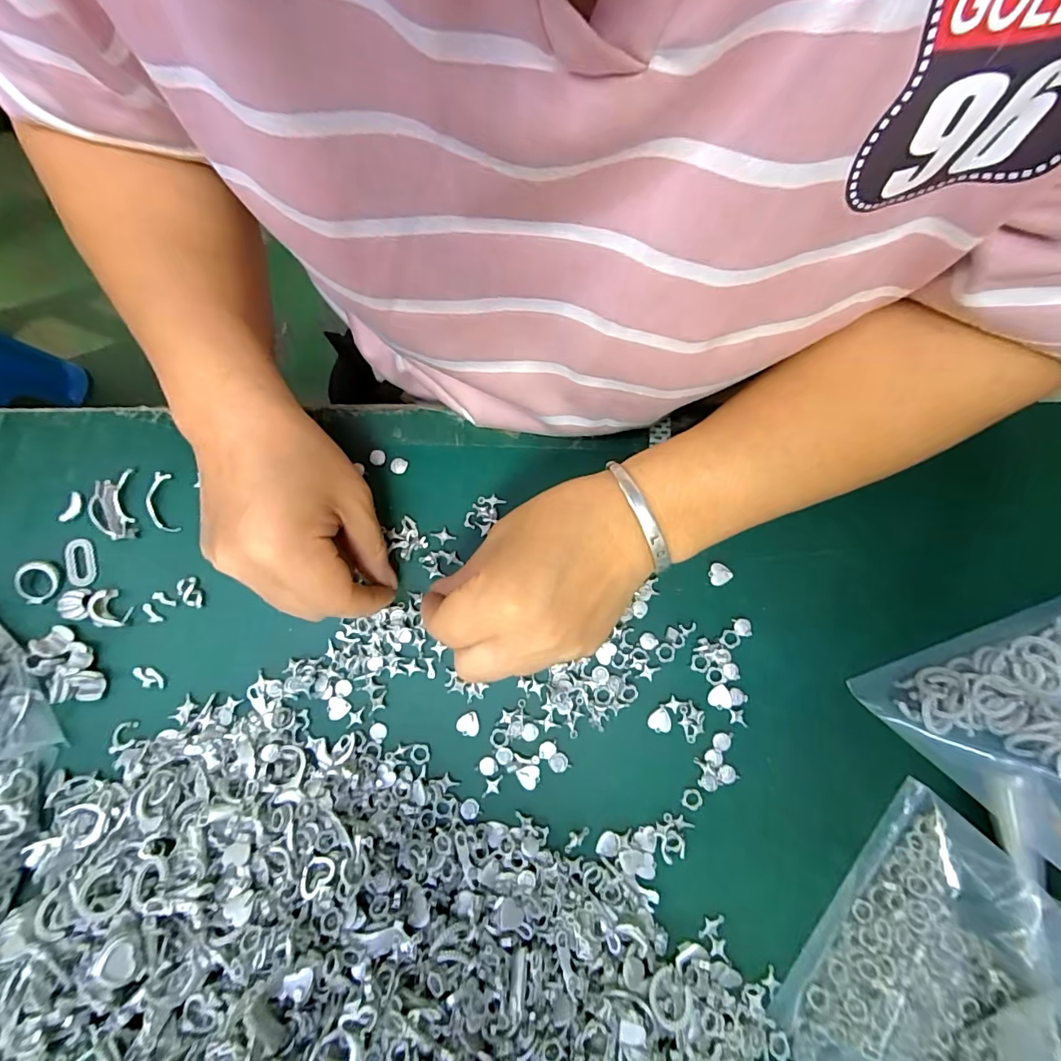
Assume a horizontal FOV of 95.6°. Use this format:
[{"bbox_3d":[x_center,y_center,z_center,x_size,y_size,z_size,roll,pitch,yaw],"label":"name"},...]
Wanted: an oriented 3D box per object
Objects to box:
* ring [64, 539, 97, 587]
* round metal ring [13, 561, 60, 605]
[{"bbox_3d":[-0.257,0.018,0.274,0.016,0.004,0.027,-12,80,-2],"label":"ring"},{"bbox_3d":[-0.278,0.029,0.270,0.021,0.004,0.024,2,80,1],"label":"round metal ring"}]

